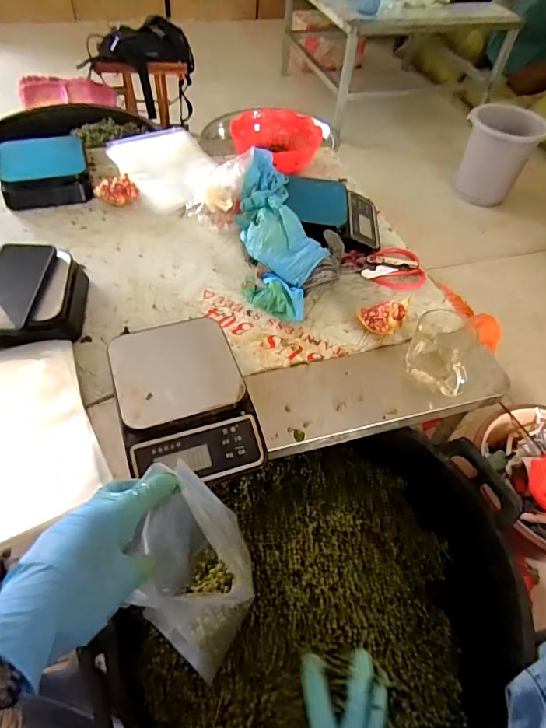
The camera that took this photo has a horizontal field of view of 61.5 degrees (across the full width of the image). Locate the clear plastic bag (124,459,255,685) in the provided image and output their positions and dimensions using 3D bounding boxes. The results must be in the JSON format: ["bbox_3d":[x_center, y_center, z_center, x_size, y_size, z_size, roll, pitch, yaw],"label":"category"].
[{"bbox_3d":[-0.067,0.186,0.417,0.089,0.193,0.141,7,52,1],"label":"clear plastic bag"}]

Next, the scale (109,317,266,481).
[{"bbox_3d":[-0.107,0.040,0.552,0.146,0.044,0.202,-13,54,-15],"label":"scale"}]

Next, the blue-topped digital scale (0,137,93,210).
[{"bbox_3d":[-0.432,-0.368,0.872,0.152,0.057,0.172,-13,54,-15],"label":"blue-topped digital scale"}]

